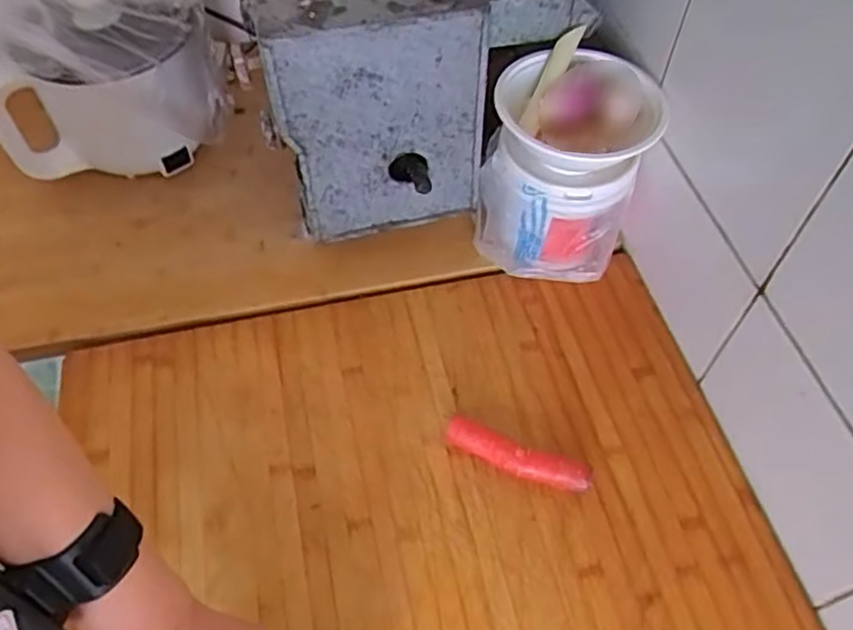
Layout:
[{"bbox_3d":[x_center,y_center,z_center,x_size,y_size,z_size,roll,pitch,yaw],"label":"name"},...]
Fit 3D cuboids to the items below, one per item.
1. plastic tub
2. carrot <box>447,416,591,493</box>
[{"bbox_3d":[0.128,-0.131,0.648,0.135,0.183,0.132,1,56,-2],"label":"plastic tub"},{"bbox_3d":[0.075,0.118,0.569,0.122,0.024,0.027,24,58,13],"label":"carrot"}]

